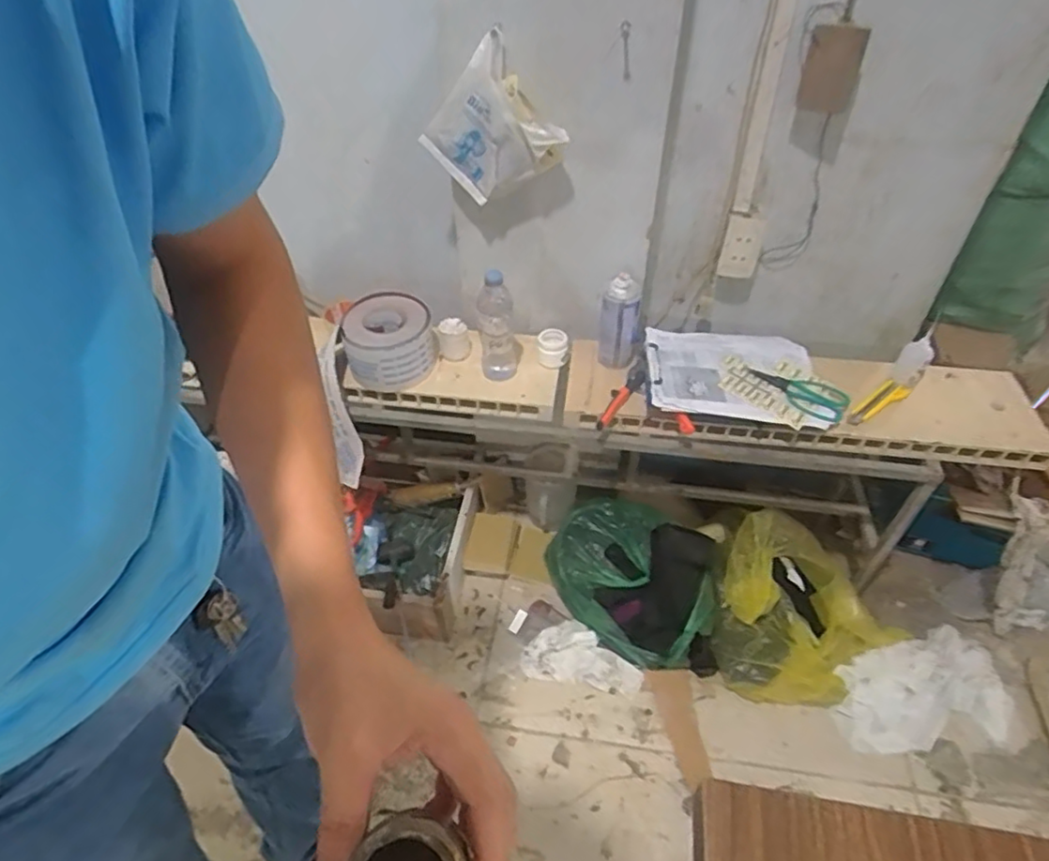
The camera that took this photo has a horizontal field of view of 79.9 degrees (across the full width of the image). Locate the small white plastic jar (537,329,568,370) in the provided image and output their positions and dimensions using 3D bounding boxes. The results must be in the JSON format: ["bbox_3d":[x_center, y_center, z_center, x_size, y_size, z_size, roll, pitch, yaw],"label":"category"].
[{"bbox_3d":[0.053,-0.152,1.190,0.060,0.058,0.059,4,45,5],"label":"small white plastic jar"}]

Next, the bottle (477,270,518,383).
[{"bbox_3d":[-0.046,-0.175,1.122,0.074,0.202,0.061,0,45,1],"label":"bottle"}]

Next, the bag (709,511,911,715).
[{"bbox_3d":[0.563,0.365,1.256,0.365,0.182,0.330,24,50,23],"label":"bag"}]

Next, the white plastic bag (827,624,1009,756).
[{"bbox_3d":[0.782,0.527,1.235,0.360,0.056,0.206,-15,47,-13],"label":"white plastic bag"}]

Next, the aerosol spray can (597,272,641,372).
[{"bbox_3d":[0.172,-0.194,1.138,0.072,0.174,0.060,11,46,12],"label":"aerosol spray can"}]

